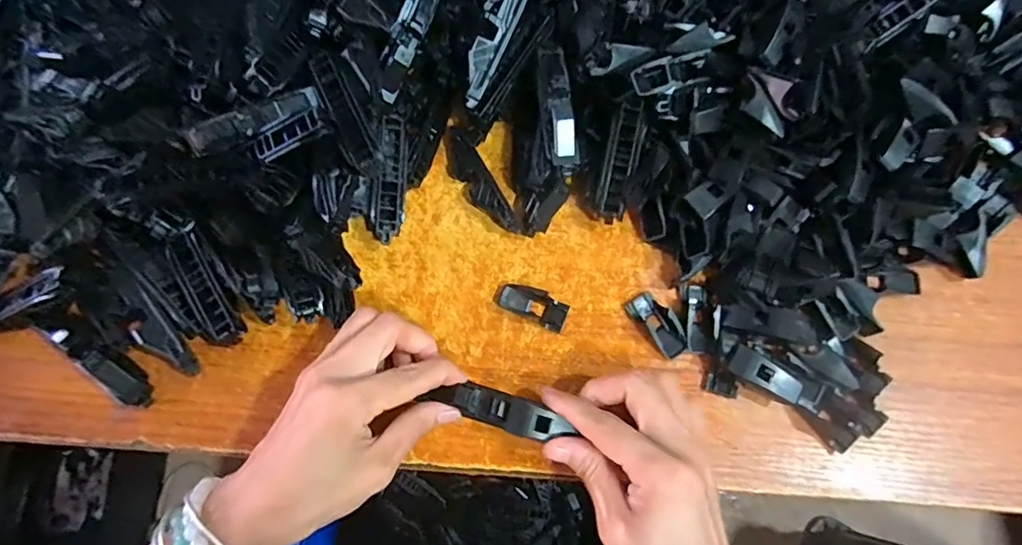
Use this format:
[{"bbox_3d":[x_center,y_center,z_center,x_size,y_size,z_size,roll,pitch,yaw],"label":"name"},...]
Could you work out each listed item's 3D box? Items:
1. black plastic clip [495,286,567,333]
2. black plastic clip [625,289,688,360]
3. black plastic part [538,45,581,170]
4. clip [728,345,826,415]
[{"bbox_3d":[0.013,0.019,0.322,0.045,0.008,0.018,25,74,6],"label":"black plastic clip"},{"bbox_3d":[0.089,0.030,0.318,0.020,0.011,0.041,-37,78,-12],"label":"black plastic clip"},{"bbox_3d":[0.028,-0.098,0.319,0.016,0.020,0.076,-6,73,-4],"label":"black plastic part"},{"bbox_3d":[0.151,0.062,0.302,0.055,0.017,0.019,25,74,6],"label":"clip"}]

